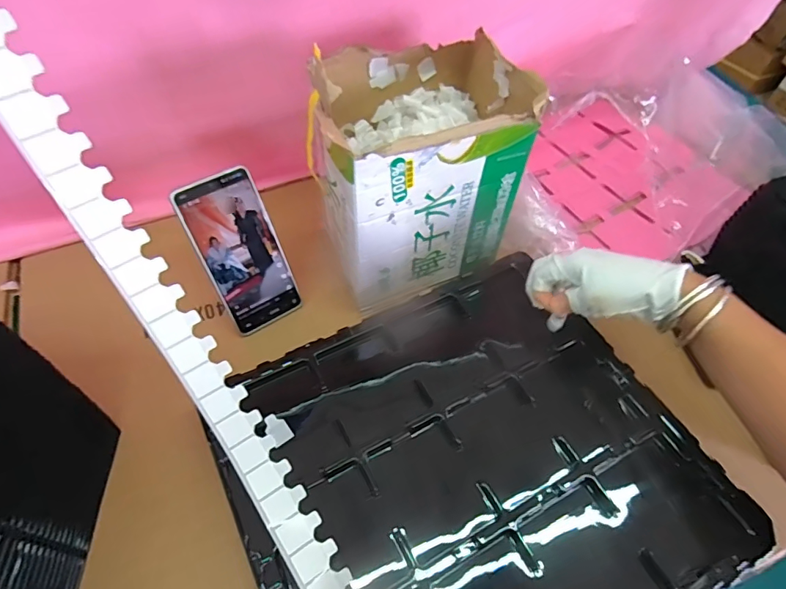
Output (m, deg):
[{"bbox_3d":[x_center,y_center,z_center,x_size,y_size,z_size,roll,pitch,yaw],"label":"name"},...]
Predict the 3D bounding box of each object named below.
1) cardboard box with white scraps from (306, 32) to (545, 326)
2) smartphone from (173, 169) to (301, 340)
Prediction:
[{"bbox_3d":[0.017,-0.129,0.506,0.192,0.212,0.164,-15,58,-14],"label":"cardboard box with white scraps"},{"bbox_3d":[-0.153,-0.041,0.489,0.076,0.165,0.007,-30,32,-22],"label":"smartphone"}]

